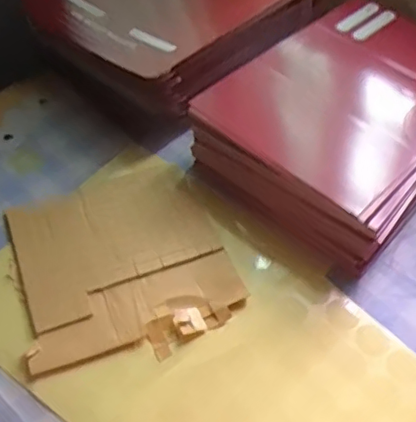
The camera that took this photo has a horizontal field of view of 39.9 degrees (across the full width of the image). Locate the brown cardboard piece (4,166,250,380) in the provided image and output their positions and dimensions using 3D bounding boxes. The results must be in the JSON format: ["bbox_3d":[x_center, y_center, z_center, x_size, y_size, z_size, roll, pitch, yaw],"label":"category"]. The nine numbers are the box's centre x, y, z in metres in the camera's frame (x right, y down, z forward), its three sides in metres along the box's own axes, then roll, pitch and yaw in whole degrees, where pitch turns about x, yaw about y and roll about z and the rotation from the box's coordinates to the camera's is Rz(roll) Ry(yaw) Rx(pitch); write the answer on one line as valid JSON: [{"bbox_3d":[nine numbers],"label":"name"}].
[{"bbox_3d":[-0.067,0.036,0.447,0.155,0.006,0.166,-16,53,-15],"label":"brown cardboard piece"}]

